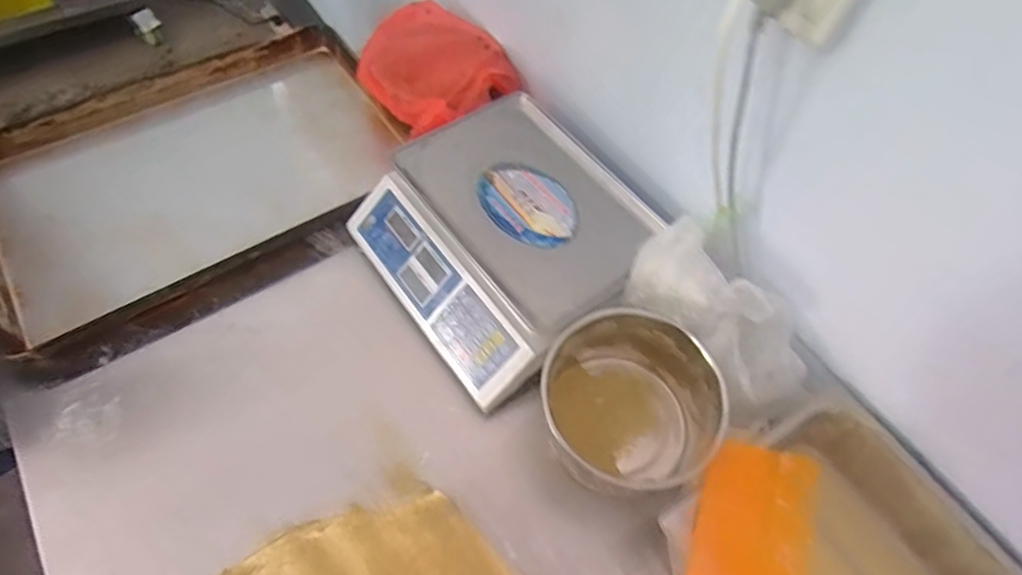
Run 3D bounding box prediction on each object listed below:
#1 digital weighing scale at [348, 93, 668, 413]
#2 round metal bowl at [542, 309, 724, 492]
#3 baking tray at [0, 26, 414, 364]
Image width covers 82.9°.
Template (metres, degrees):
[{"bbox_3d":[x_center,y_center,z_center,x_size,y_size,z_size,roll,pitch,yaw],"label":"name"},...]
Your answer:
[{"bbox_3d":[-0.003,-0.070,0.778,0.314,0.114,0.343,-31,66,-20],"label":"digital weighing scale"},{"bbox_3d":[0.131,0.140,0.677,0.190,0.148,0.176,2,57,-3],"label":"round metal bowl"},{"bbox_3d":[-0.473,-0.168,0.885,0.593,0.086,0.404,-30,66,-14],"label":"baking tray"}]

